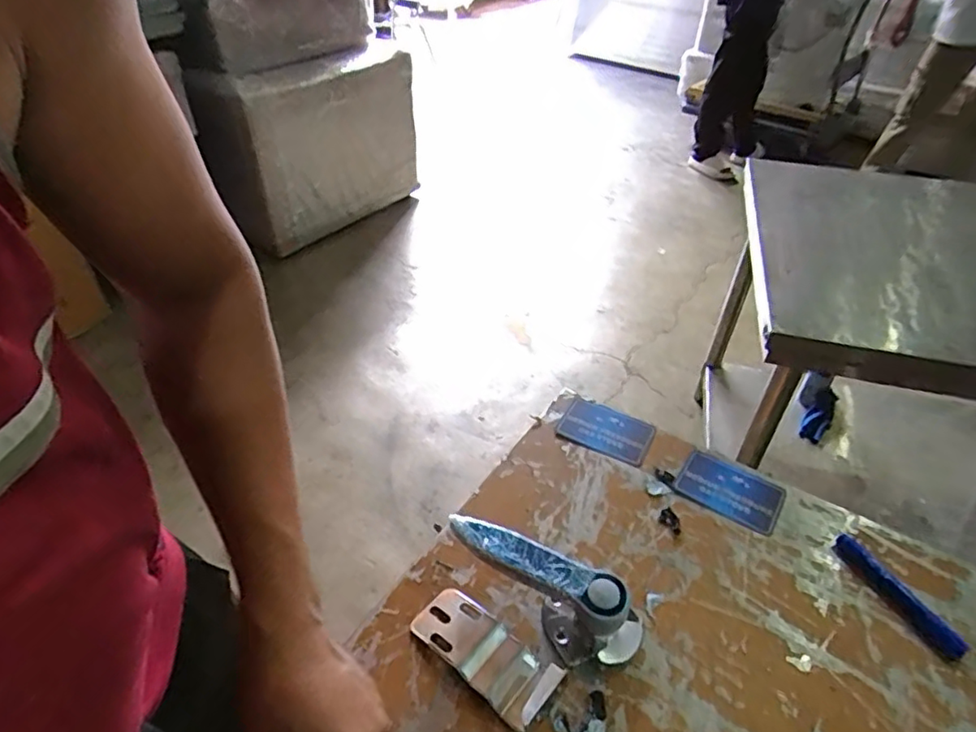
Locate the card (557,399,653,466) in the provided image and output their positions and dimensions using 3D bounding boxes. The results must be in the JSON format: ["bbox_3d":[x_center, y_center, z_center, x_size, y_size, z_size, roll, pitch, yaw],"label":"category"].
[{"bbox_3d":[0.147,0.079,0.746,0.111,0.010,0.074,22,44,23],"label":"card"}]

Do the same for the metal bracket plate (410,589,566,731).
[{"bbox_3d":[-0.004,0.248,0.527,0.139,0.033,0.056,30,48,31],"label":"metal bracket plate"}]

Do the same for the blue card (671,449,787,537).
[{"bbox_3d":[0.274,0.138,0.676,0.110,0.011,0.070,26,46,27],"label":"blue card"}]

